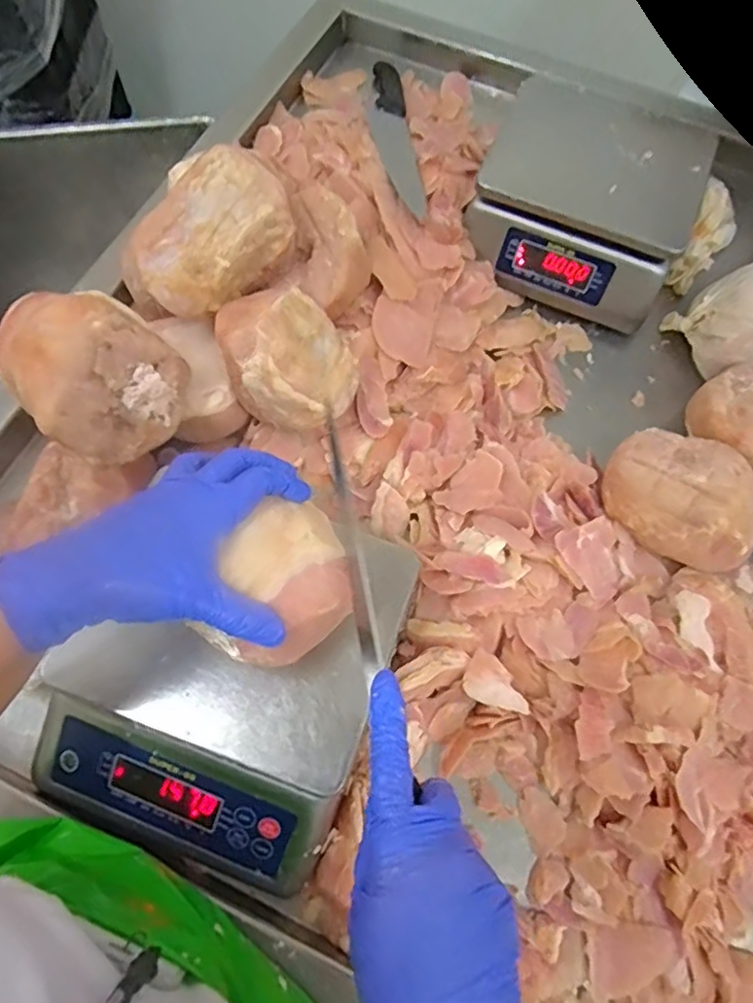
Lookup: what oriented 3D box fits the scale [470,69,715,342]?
[{"bbox_3d":[0.234,-0.341,0.700,0.227,0.106,0.220,21,68,6],"label":"scale"}]

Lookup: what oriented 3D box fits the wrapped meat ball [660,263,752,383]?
[{"bbox_3d":[0.406,-0.192,0.675,0.115,0.098,0.112,1,67,-3],"label":"wrapped meat ball"}]

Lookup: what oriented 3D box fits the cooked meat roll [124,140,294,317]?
[{"bbox_3d":[-0.148,-0.236,0.542,0.141,0.073,0.091,-35,73,-16],"label":"cooked meat roll"}]

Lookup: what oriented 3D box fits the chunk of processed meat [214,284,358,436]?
[{"bbox_3d":[-0.078,-0.133,0.566,0.117,0.093,0.102,-14,69,-9],"label":"chunk of processed meat"}]

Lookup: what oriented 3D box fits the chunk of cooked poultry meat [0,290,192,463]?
[{"bbox_3d":[-0.222,-0.098,0.497,0.119,0.112,0.107,-40,75,-17],"label":"chunk of cooked poultry meat"}]

